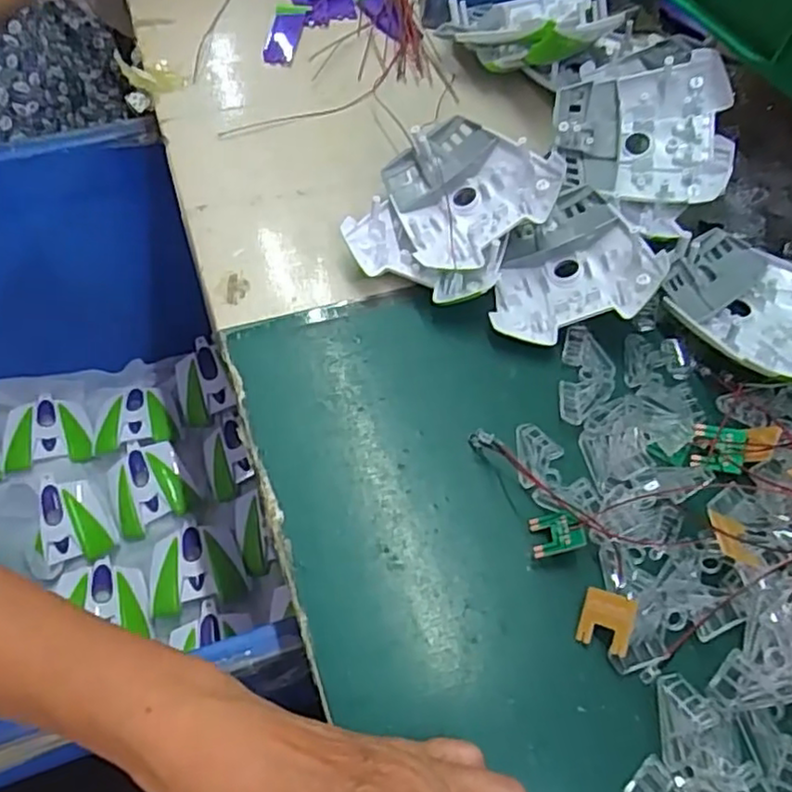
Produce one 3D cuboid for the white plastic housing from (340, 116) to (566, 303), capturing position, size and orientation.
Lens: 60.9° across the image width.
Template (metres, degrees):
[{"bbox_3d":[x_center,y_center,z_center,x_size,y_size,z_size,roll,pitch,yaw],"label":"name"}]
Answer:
[{"bbox_3d":[0.037,-0.122,0.434,0.114,0.053,0.120,26,60,14],"label":"white plastic housing"}]

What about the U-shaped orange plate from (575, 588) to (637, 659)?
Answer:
[{"bbox_3d":[0.098,0.105,0.314,0.025,0.004,0.026,6,74,41],"label":"U-shaped orange plate"}]

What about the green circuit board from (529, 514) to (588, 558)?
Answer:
[{"bbox_3d":[0.080,0.068,0.336,0.027,0.004,0.024,-19,35,20],"label":"green circuit board"}]

